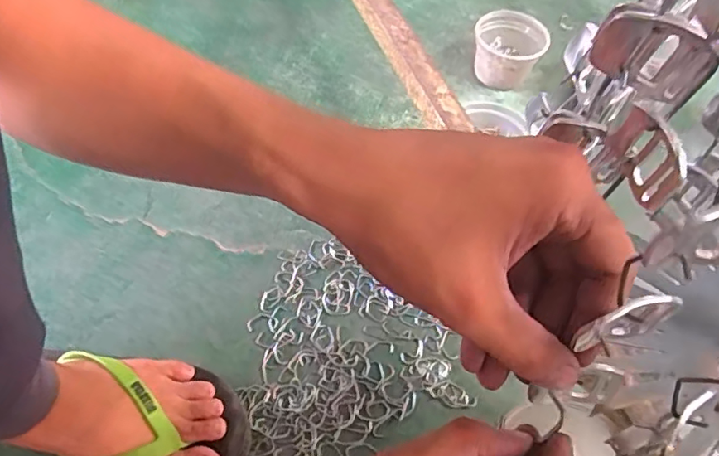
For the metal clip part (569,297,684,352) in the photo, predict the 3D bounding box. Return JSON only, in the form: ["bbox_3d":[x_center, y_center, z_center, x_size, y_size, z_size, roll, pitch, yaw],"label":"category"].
[{"bbox_3d":[0.099,0.035,0.203,0.039,0.022,0.007,-12,59,-12],"label":"metal clip part"}]

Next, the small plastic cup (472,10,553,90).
[{"bbox_3d":[0.212,-0.253,0.785,0.097,0.076,0.102,2,57,-3],"label":"small plastic cup"}]

